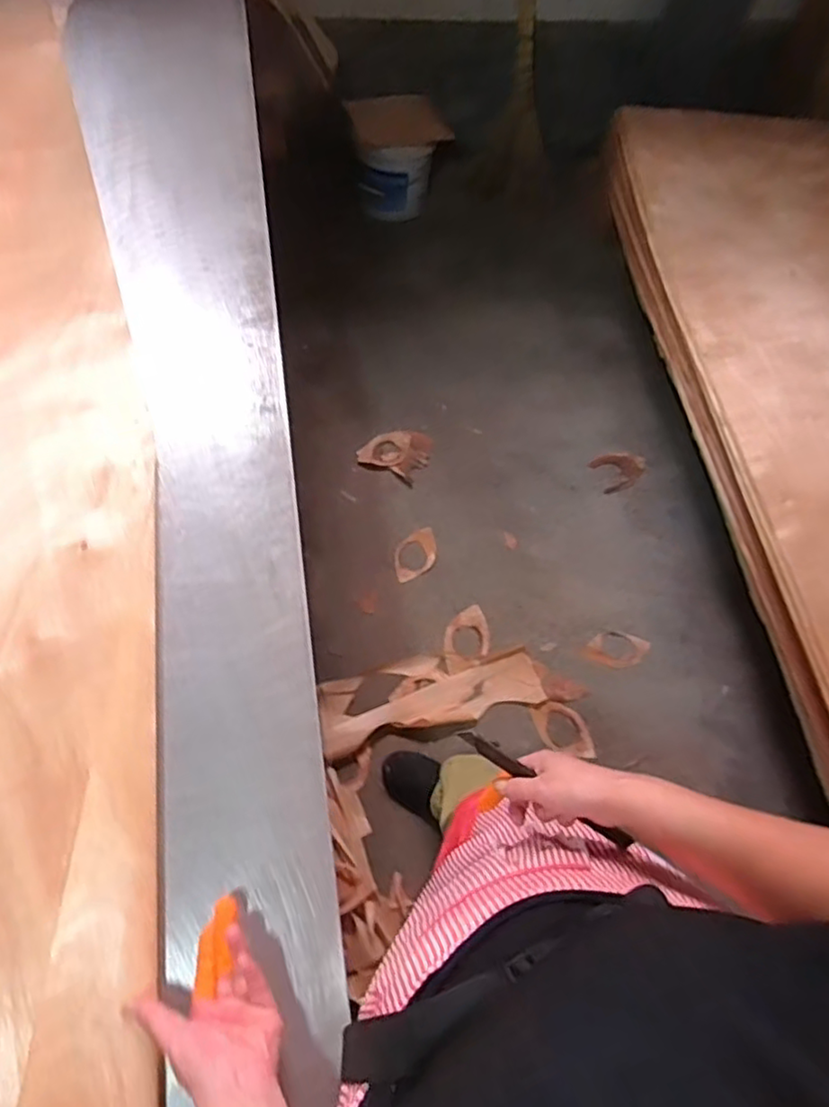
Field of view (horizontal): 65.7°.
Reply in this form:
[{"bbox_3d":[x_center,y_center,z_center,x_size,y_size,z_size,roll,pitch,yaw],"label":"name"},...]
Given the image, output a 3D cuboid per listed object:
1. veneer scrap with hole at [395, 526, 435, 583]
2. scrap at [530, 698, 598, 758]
[{"bbox_3d":[0.002,0.001,1.615,0.132,0.008,0.112,-21,74,-15],"label":"veneer scrap with hole"},{"bbox_3d":[0.329,0.393,1.423,0.100,0.011,0.148,-22,60,-3],"label":"scrap"}]

